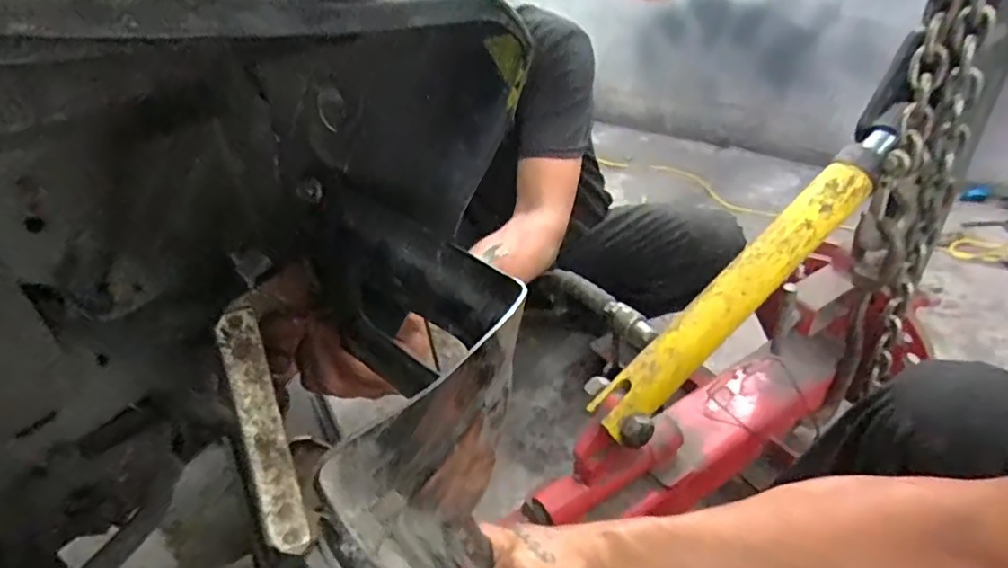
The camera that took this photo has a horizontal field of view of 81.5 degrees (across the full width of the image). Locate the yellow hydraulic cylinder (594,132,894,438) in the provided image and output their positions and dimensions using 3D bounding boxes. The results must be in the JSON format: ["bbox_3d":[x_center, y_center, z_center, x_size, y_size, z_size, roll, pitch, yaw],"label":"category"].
[{"bbox_3d":[0.281,-0.004,0.668,0.469,0.047,0.067,-45,46,-2],"label":"yellow hydraulic cylinder"}]

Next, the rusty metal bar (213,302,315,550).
[{"bbox_3d":[-0.143,0.087,0.347,0.023,0.143,0.007,-14,2,-11],"label":"rusty metal bar"}]

